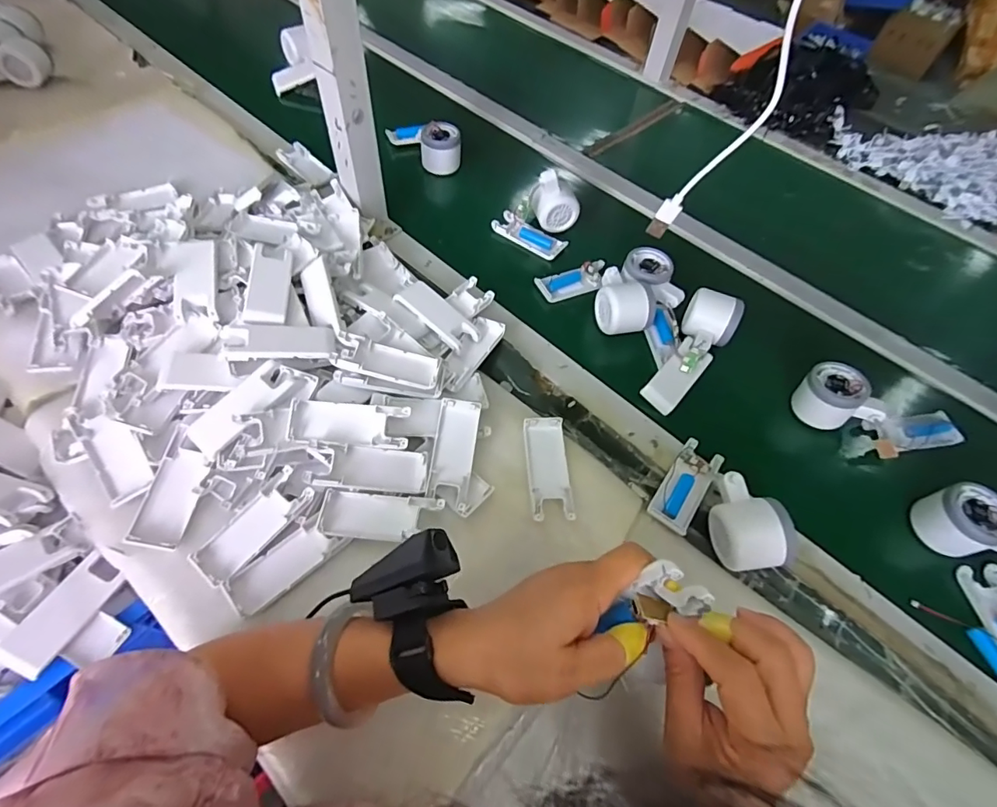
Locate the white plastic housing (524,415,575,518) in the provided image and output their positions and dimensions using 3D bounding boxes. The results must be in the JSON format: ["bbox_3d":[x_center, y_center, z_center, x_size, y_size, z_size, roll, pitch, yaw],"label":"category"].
[{"bbox_3d":[0.048,0.061,0.466,0.040,0.007,0.103,0,58,-5],"label":"white plastic housing"}]

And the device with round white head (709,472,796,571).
[{"bbox_3d":[0.224,0.109,0.440,0.060,0.059,0.083,0,58,-5],"label":"device with round white head"}]

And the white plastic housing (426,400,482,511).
[{"bbox_3d":[-0.042,0.045,0.457,0.039,0.020,0.101,8,57,0],"label":"white plastic housing"}]

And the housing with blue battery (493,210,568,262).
[{"bbox_3d":[0.043,-0.233,0.676,0.103,0.014,0.042,30,60,14],"label":"housing with blue battery"}]

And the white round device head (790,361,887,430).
[{"bbox_3d":[0.375,-0.004,0.531,0.082,0.059,0.051,19,58,7],"label":"white round device head"}]

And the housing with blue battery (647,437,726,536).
[{"bbox_3d":[0.185,0.080,0.477,0.040,0.020,0.101,34,61,16],"label":"housing with blue battery"}]

